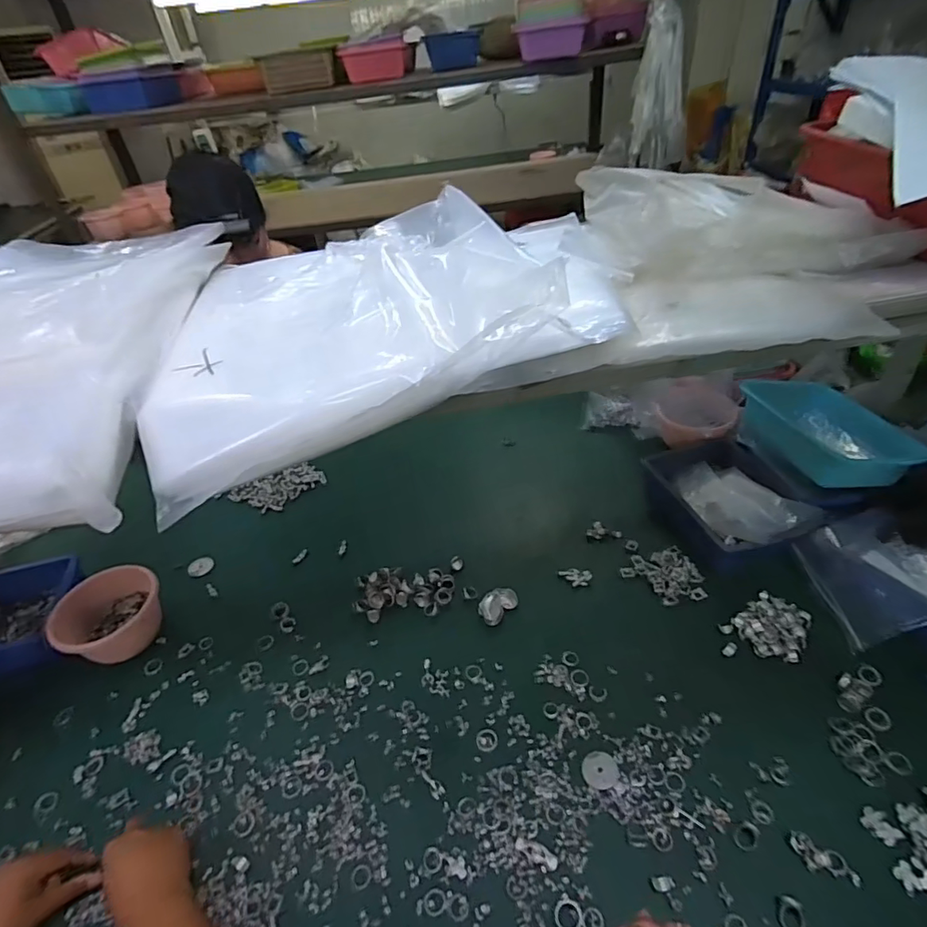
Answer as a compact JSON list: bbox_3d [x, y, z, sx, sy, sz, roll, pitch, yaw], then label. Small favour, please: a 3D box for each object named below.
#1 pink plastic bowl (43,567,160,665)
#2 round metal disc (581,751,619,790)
[{"bbox_3d":[-0.545,0.232,0.828,0.120,0.088,0.125,-4,40,3],"label":"pink plastic bowl"},{"bbox_3d":[0.164,0.368,0.640,0.041,0.004,0.041,-4,40,3],"label":"round metal disc"}]

